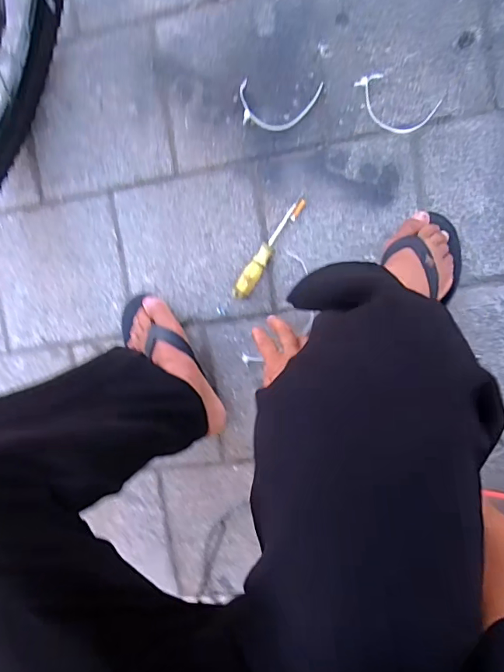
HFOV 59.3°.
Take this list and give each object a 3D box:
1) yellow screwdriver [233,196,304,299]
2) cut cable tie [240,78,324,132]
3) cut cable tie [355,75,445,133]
[{"bbox_3d":[0.027,-0.143,0.728,0.027,0.023,0.188,33,101,3],"label":"yellow screwdriver"},{"bbox_3d":[0.043,-0.367,0.708,0.128,0.005,0.075,9,96,7],"label":"cut cable tie"},{"bbox_3d":[0.214,-0.354,0.676,0.127,0.004,0.068,30,98,4],"label":"cut cable tie"}]

